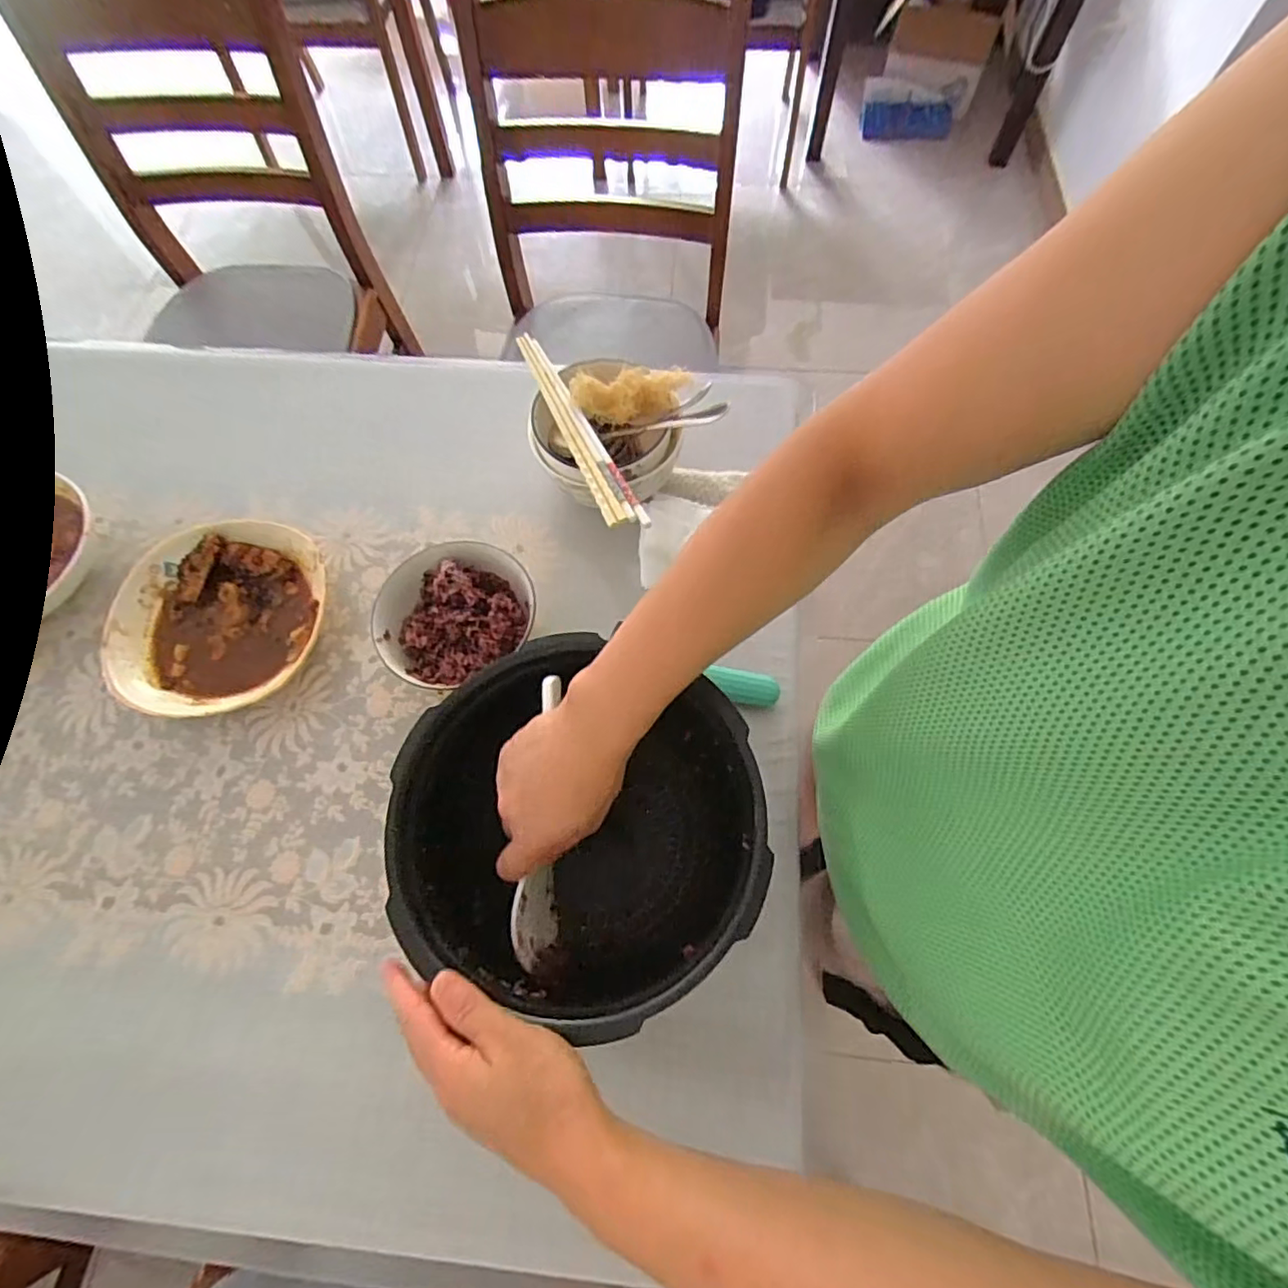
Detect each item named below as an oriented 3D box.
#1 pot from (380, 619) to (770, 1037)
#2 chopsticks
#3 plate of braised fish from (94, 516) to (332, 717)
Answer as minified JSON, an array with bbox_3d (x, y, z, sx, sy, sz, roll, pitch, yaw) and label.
[{"bbox_3d":[-0.043,0.136,0.445,0.231,0.153,0.208,29,71,12],"label":"pot"},{"bbox_3d":[-0.062,-0.195,0.554,0.030,0.011,0.240,-24,69,-9],"label":"chopsticks"},{"bbox_3d":[-0.393,-0.024,0.576,0.180,0.038,0.183,0,67,1],"label":"plate of braised fish"}]

